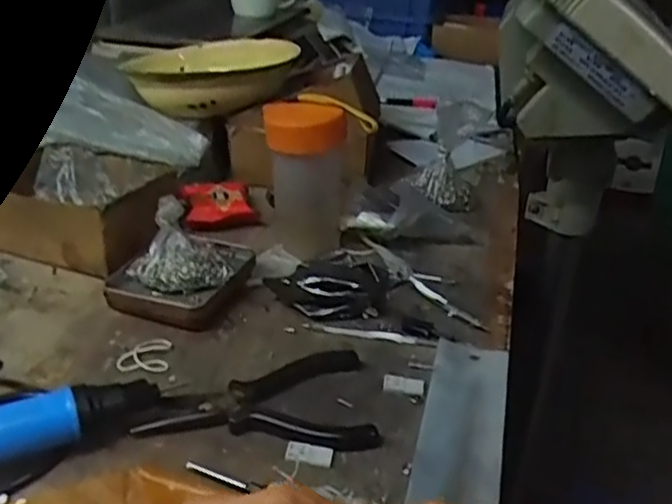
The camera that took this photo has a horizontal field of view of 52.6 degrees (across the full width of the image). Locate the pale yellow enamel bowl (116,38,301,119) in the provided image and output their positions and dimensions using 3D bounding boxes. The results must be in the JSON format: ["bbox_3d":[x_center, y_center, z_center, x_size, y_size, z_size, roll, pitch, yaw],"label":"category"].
[{"bbox_3d":[-0.142,-0.211,0.815,0.169,0.059,0.152,9,30,12],"label":"pale yellow enamel bowl"}]

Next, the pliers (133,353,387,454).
[{"bbox_3d":[-0.054,0.100,0.461,0.152,0.016,0.090,-1,29,-5],"label":"pliers"}]

